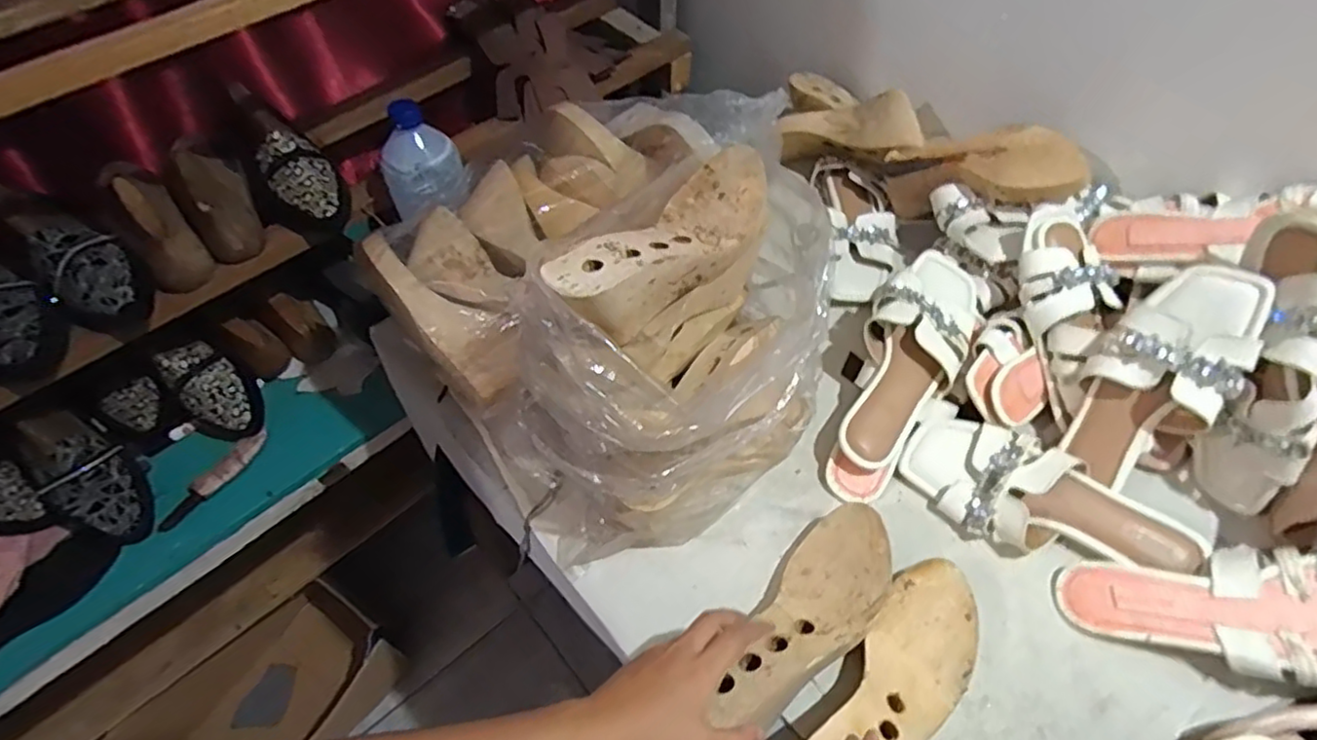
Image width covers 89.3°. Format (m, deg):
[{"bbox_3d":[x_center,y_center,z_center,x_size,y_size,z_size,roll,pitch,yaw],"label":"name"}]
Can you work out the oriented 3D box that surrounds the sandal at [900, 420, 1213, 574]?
[{"bbox_3d":[0.338,0.119,0.587,0.239,0.045,0.098,31,61,22],"label":"sandal"}]

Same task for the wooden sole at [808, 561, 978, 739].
[{"bbox_3d":[0.172,0.227,0.475,0.074,0.039,0.224,36,41,24],"label":"wooden sole"}]

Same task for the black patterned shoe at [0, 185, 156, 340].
[{"bbox_3d":[-0.602,-0.117,0.685,0.215,0.095,0.085,32,61,23],"label":"black patterned shoe"}]

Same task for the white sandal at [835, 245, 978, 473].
[{"bbox_3d":[0.244,-0.014,0.647,0.093,0.045,0.234,24,78,18],"label":"white sandal"}]

